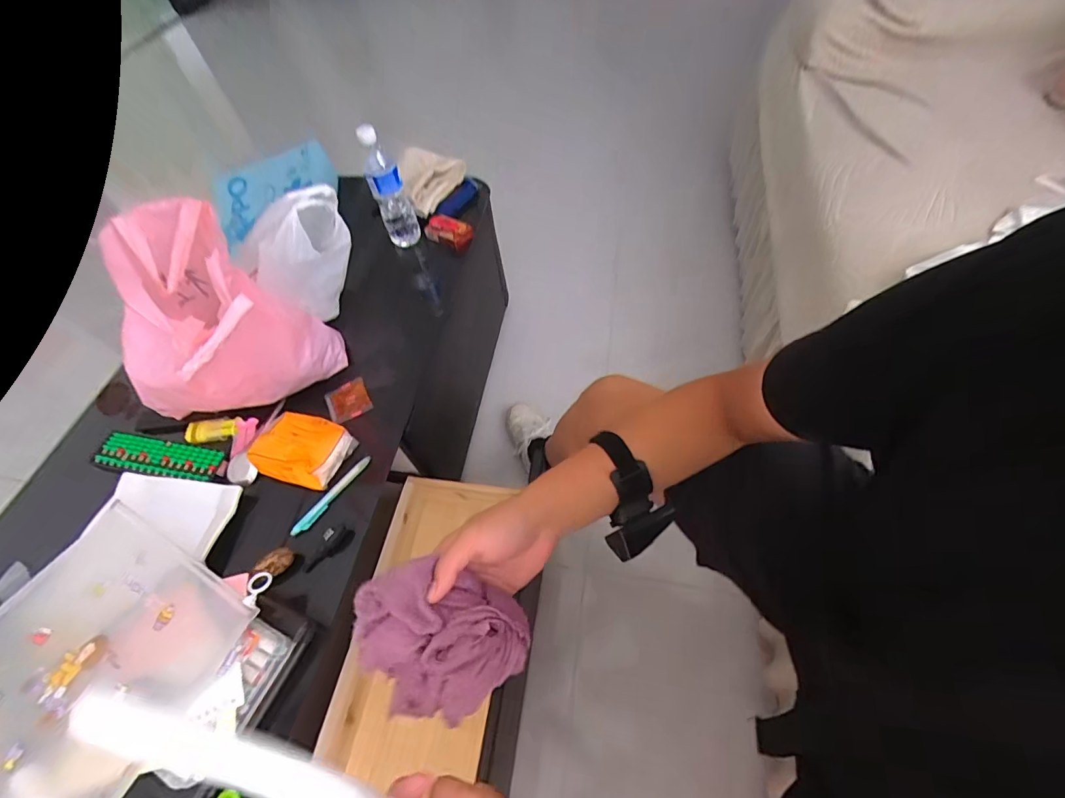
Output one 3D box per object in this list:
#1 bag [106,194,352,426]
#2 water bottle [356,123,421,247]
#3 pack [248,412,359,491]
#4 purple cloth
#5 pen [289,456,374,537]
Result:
[{"bbox_3d":[-0.432,-0.097,0.652,0.265,0.257,0.244,11,58,14],"label":"bag"},{"bbox_3d":[-0.271,-0.390,0.855,0.070,0.213,0.059,-18,56,-6],"label":"water bottle"},{"bbox_3d":[-0.335,0.073,0.670,0.114,0.057,0.102,14,59,15],"label":"pack"},{"bbox_3d":[-0.068,0.188,0.361,0.111,0.094,0.110,-30,62,-13],"label":"purple cloth"},{"bbox_3d":[-0.287,0.136,0.651,0.018,0.013,0.138,29,64,23],"label":"pen"}]

